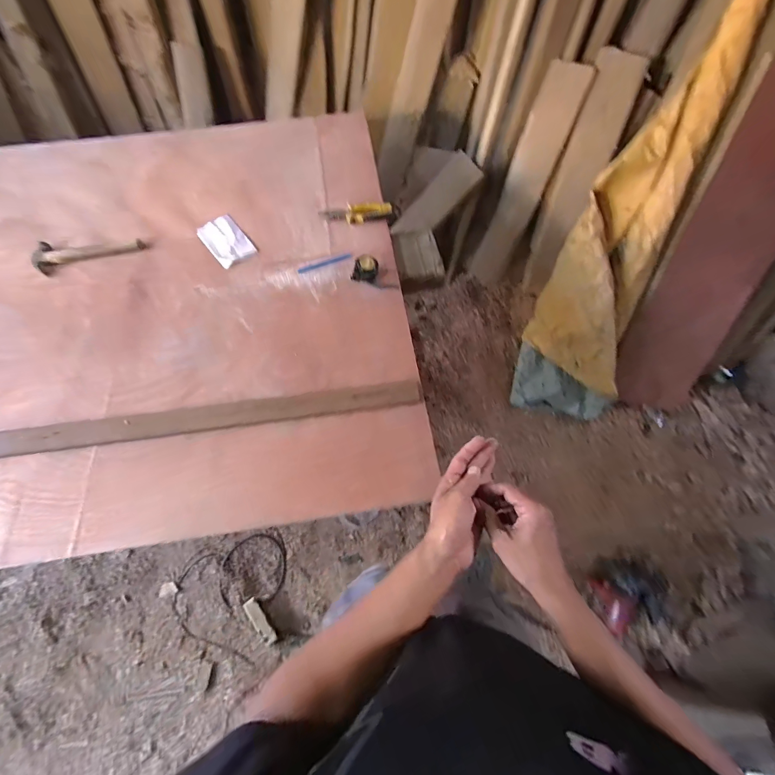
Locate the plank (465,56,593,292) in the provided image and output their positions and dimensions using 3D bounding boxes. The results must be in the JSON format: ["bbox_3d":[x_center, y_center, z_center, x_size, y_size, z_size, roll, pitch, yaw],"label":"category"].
[{"bbox_3d":[0.554,-0.816,1.434,0.161,0.780,0.024,27,31,13],"label":"plank"}]

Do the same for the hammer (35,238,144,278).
[{"bbox_3d":[-0.760,-0.340,0.898,0.256,0.022,0.094,-6,66,-5],"label":"hammer"}]

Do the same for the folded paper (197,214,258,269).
[{"bbox_3d":[-0.424,-0.388,0.923,0.099,0.014,0.163,-35,69,-14],"label":"folded paper"}]

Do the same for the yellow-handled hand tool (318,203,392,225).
[{"bbox_3d":[-0.082,-0.468,0.948,0.187,0.017,0.062,3,66,-1],"label":"yellow-handled hand tool"}]

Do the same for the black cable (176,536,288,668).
[{"bbox_3d":[-0.575,0.721,1.298,0.365,0.019,0.389,22,67,7],"label":"black cable"}]

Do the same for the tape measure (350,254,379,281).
[{"bbox_3d":[-0.052,-0.285,0.853,0.057,0.044,0.057,13,66,3],"label":"tape measure"}]

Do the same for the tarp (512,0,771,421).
[{"bbox_3d":[0.928,-0.682,1.222,0.378,0.170,1.733,22,111,11],"label":"tarp"}]

